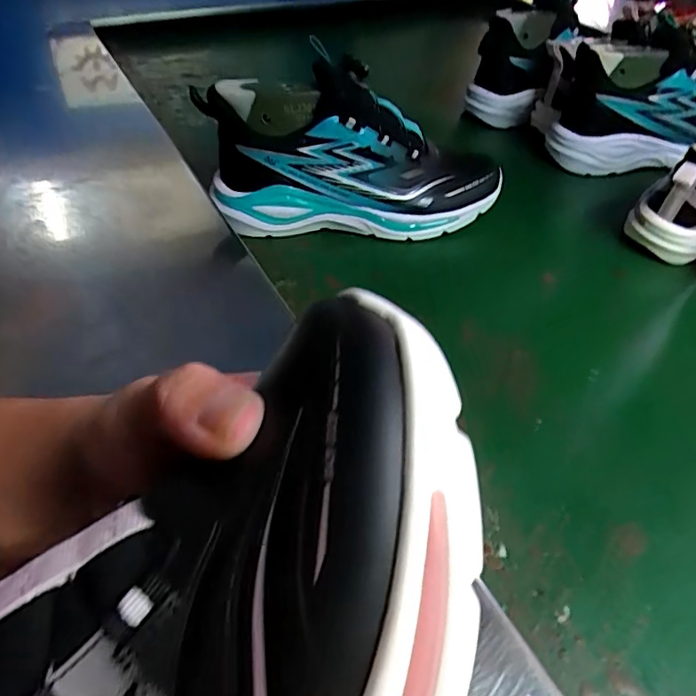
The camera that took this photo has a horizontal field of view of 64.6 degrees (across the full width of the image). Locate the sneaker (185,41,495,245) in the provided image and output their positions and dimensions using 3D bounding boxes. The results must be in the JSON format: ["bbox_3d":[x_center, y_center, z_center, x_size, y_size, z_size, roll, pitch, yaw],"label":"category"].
[{"bbox_3d":[0.009,-0.178,0.517,0.280,0.140,0.087,3,44,-3],"label":"sneaker"}]

